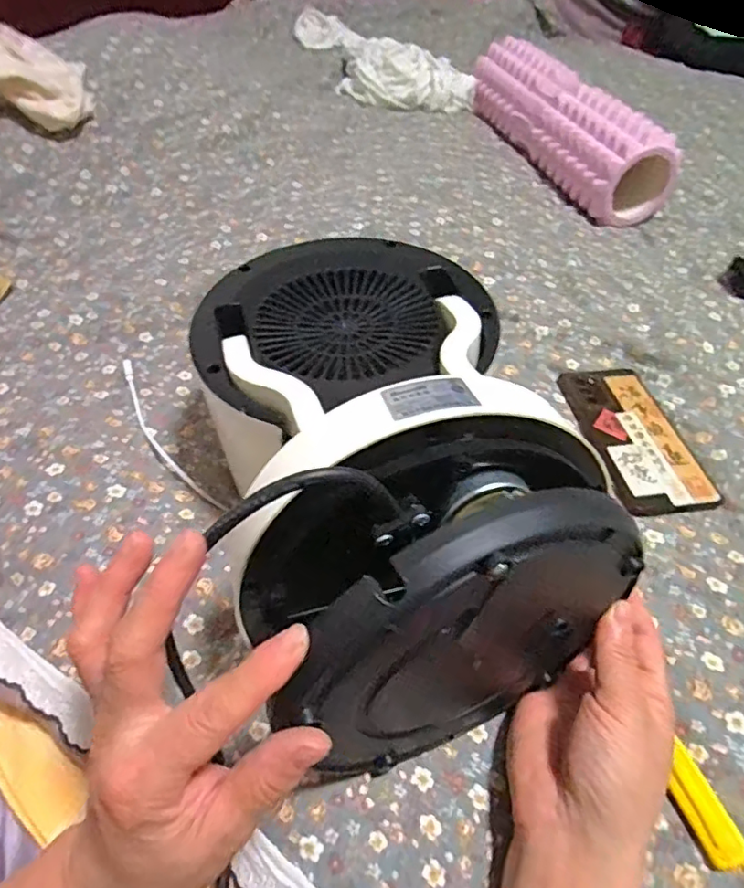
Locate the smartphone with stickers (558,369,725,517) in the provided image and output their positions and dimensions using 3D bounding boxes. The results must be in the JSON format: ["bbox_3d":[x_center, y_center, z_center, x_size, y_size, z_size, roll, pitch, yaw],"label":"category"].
[{"bbox_3d":[0.225,-0.009,0.495,0.084,0.007,0.166,-4,47,-7],"label":"smartphone with stickers"}]

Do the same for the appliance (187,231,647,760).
[{"bbox_3d":[-0.002,-0.001,0.368,0.190,0.193,0.326,-7,46,-10],"label":"appliance"}]

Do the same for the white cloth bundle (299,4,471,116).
[{"bbox_3d":[-0.019,-0.746,1.091,0.190,0.070,0.486,-22,52,-23],"label":"white cloth bundle"}]

